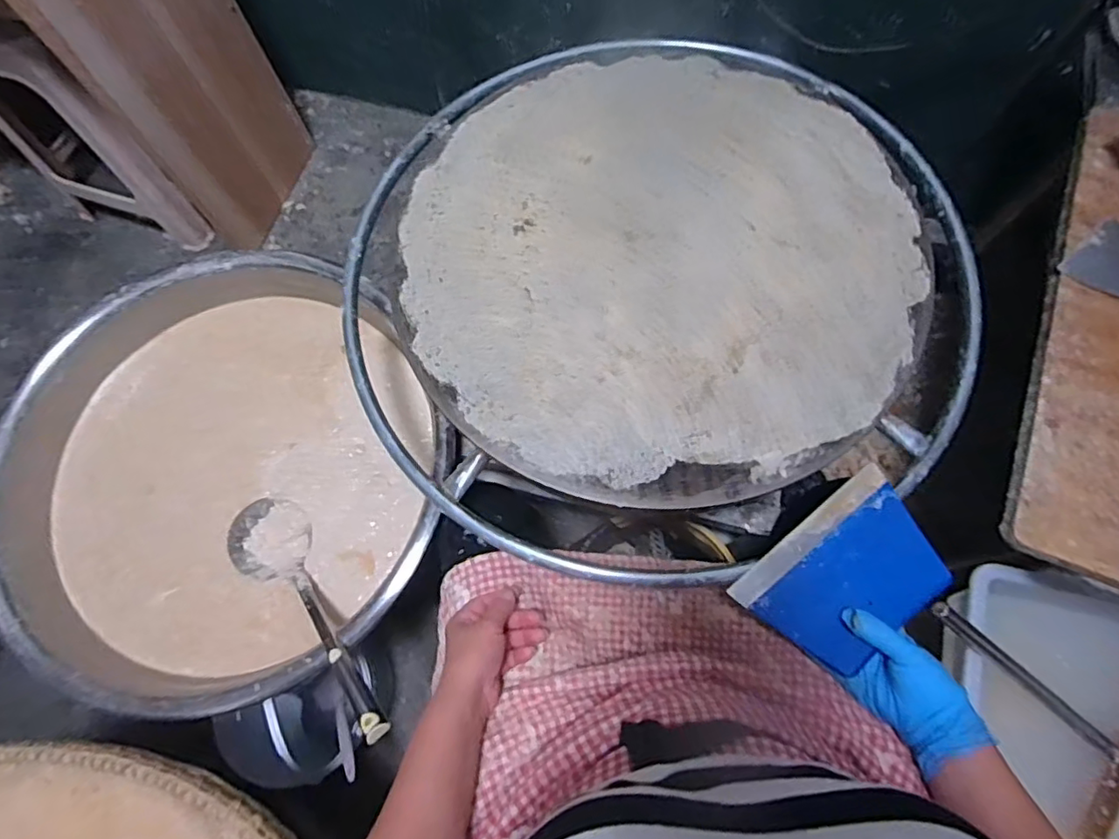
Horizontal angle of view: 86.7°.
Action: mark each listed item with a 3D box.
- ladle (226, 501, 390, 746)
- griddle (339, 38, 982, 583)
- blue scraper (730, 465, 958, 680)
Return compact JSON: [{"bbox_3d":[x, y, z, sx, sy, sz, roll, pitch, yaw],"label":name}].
[{"bbox_3d":[-0.305,0.235,0.715,0.103,0.067,0.382,-41,50,-11],"label":"ladle"},{"bbox_3d":[0.102,-0.180,0.675,0.686,0.057,0.641,-1,71,2],"label":"griddle"},{"bbox_3d":[0.270,0.144,0.553,0.181,0.014,0.118,-36,74,-10],"label":"blue scraper"}]

